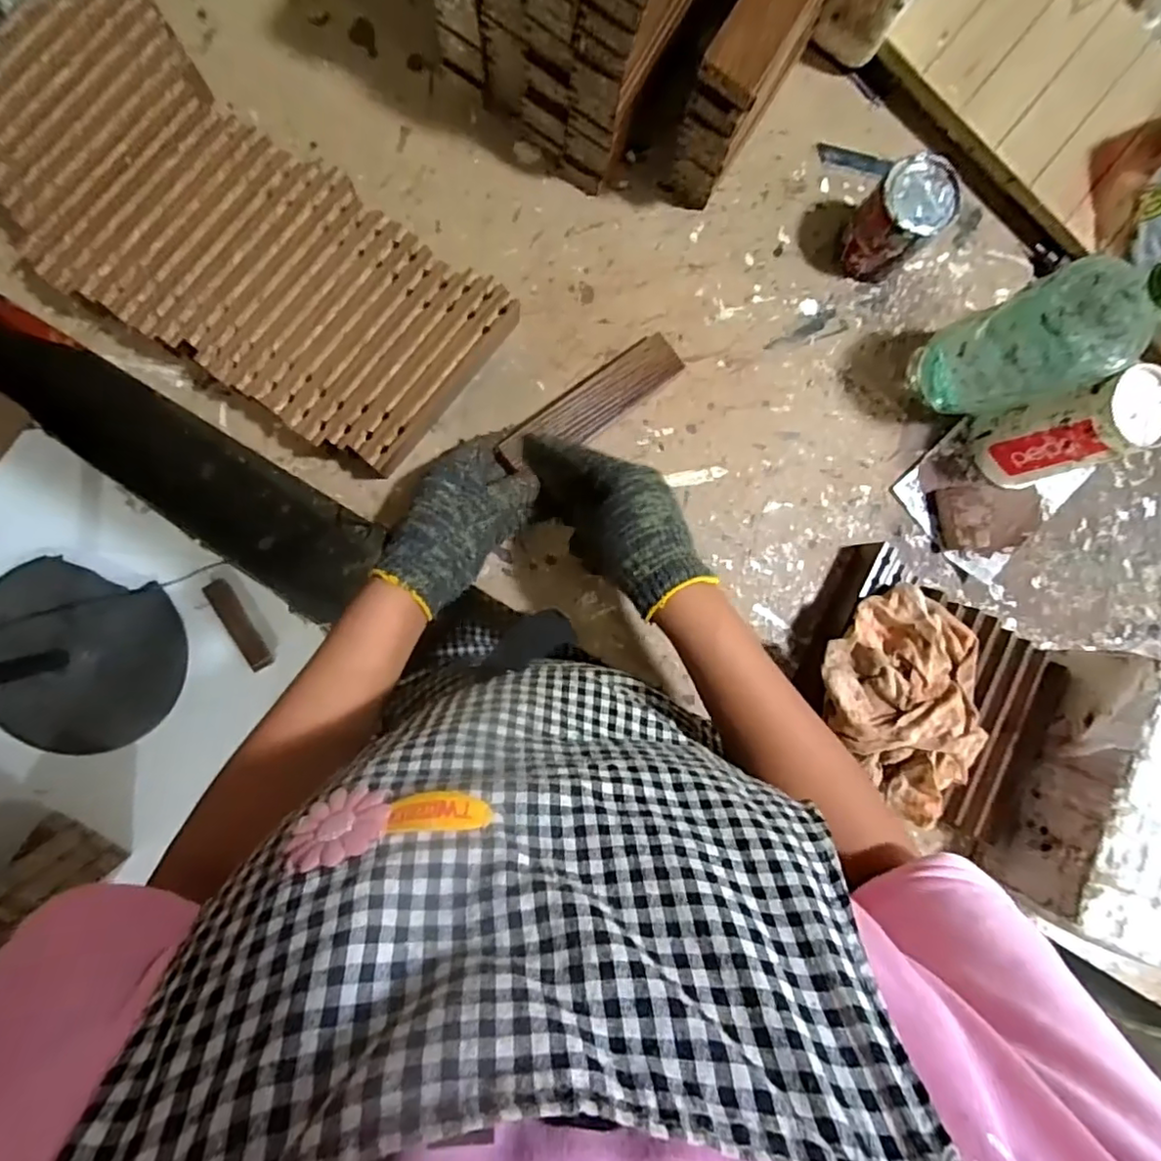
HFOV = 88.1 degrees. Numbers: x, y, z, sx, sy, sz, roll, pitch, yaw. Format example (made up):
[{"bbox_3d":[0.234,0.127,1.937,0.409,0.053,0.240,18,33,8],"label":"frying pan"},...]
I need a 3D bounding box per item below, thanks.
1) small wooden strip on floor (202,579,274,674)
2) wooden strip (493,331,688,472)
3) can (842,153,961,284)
[{"bbox_3d":[-0.628,0.083,1.108,0.042,0.008,0.178,-27,105,-14],"label":"small wooden strip on floor"},{"bbox_3d":[0.009,-0.145,0.494,0.171,0.017,0.044,-35,95,-11],"label":"wooden strip"},{"bbox_3d":[0.264,-0.303,0.506,0.058,0.075,0.066,43,85,-6],"label":"can"}]

